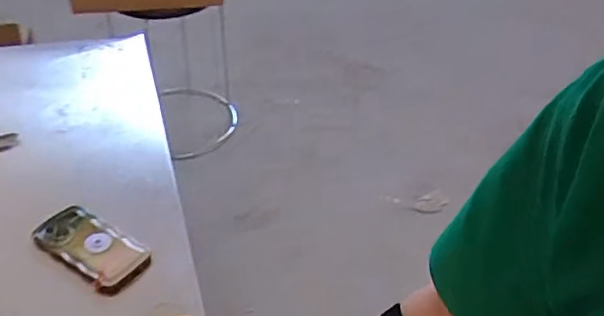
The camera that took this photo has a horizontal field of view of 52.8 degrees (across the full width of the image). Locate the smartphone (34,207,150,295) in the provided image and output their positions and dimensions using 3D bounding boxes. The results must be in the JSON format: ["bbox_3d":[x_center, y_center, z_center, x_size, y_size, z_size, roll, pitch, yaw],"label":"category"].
[{"bbox_3d":[-0.291,0.121,0.844,0.169,0.019,0.085,26,44,26],"label":"smartphone"}]

